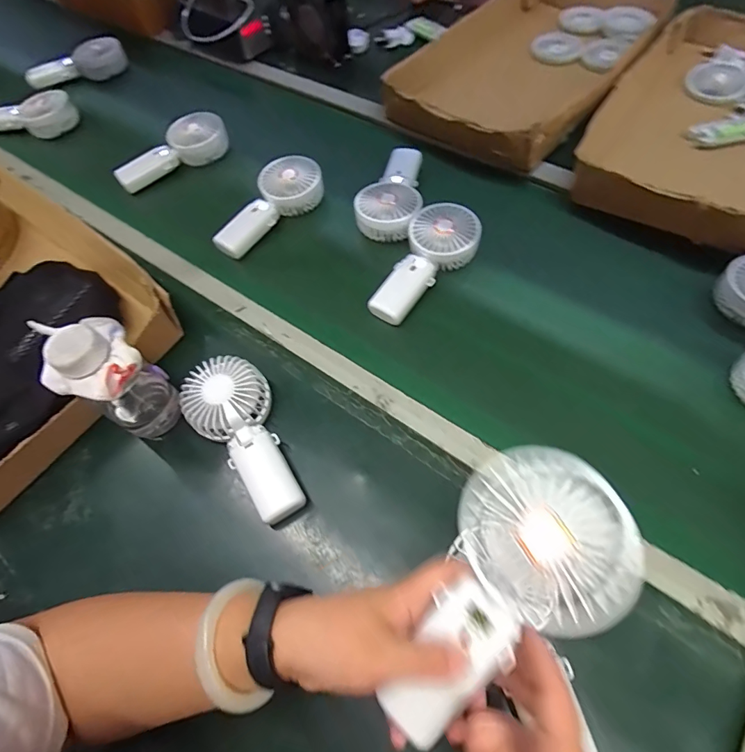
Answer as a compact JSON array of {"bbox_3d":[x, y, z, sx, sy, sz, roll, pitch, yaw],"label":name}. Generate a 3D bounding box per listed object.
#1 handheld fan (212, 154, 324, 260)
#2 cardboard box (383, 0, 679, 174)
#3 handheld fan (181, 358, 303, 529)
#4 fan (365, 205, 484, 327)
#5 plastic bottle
[{"bbox_3d":[-0.152,-0.244,0.640,0.079,0.048,0.186,39,80,25],"label":"handheld fan"},{"bbox_3d":[0.290,-0.554,0.786,0.305,0.092,0.546,35,66,23],"label":"cardboard box"},{"bbox_3d":[-0.124,0.056,0.442,0.082,0.043,0.172,-34,61,-17],"label":"handheld fan"},{"bbox_3d":[0.066,-0.145,0.555,0.089,0.043,0.184,27,63,20],"label":"fan"},{"bbox_3d":[-0.253,0.005,0.431,0.102,0.149,0.076,36,66,24],"label":"plastic bottle"}]

